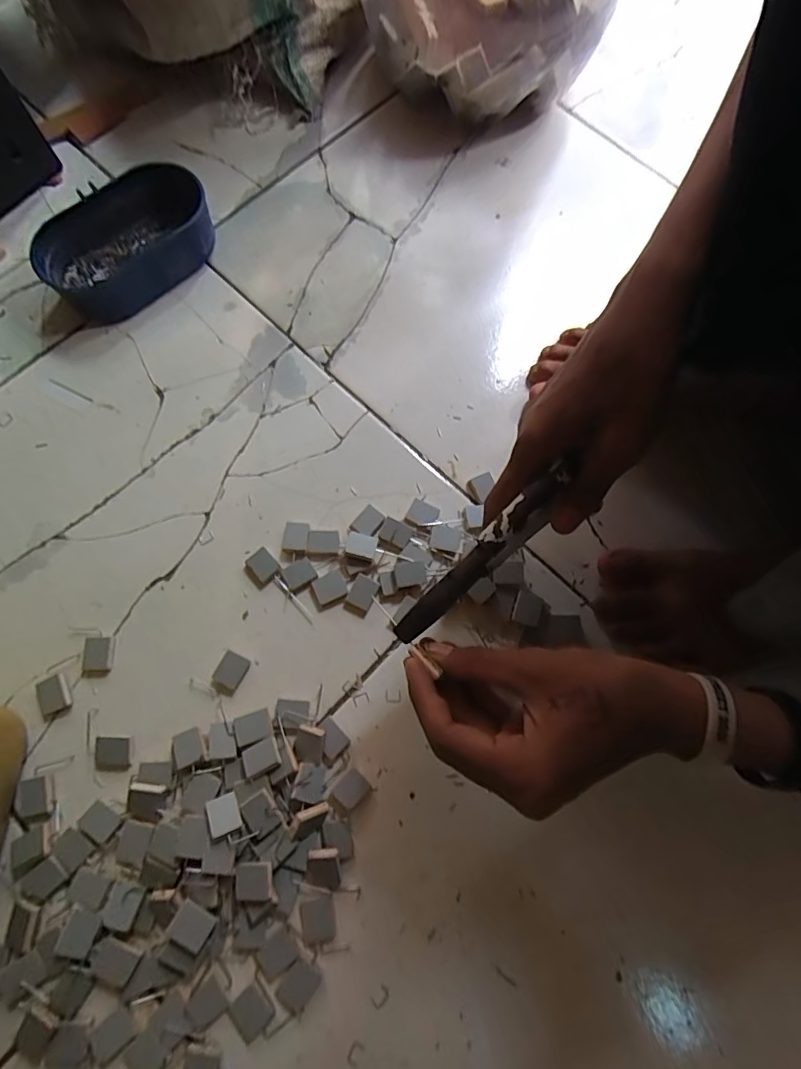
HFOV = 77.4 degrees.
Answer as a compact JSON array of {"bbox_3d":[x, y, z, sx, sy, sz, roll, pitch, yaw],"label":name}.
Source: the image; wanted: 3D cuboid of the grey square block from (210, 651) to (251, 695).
[{"bbox_3d":[-0.127,0.103,0.370,0.020,0.005,0.029,26,75,5],"label":"grey square block"}]

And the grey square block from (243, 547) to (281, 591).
[{"bbox_3d":[-0.111,0.026,0.396,0.025,0.008,0.026,-41,79,-12],"label":"grey square block"}]

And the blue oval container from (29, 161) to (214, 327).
[{"bbox_3d":[-0.240,-0.258,0.446,0.154,0.050,0.077,-35,78,-11],"label":"blue oval container"}]

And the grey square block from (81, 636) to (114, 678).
[{"bbox_3d":[-0.227,0.092,0.373,0.021,0.006,0.029,-2,74,-2],"label":"grey square block"}]

